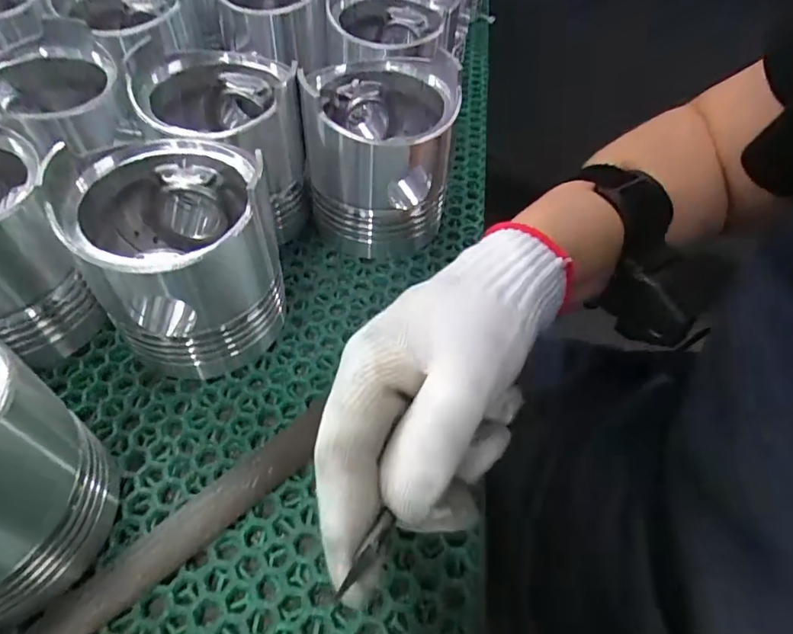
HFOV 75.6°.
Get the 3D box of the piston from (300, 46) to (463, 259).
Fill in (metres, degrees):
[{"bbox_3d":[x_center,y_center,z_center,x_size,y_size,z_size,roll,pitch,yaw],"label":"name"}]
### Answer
[{"bbox_3d":[-0.010,-0.095,0.303,0.081,0.092,0.084,4,52,-1],"label":"piston"}]

